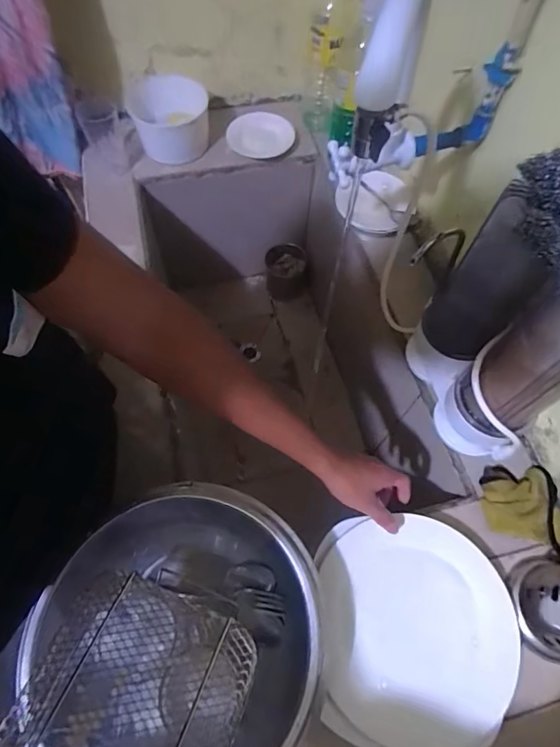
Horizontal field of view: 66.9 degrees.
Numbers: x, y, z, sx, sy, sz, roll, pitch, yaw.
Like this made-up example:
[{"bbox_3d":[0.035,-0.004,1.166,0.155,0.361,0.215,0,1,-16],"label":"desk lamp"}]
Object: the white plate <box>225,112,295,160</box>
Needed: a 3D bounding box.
[{"bbox_3d":[-0.043,-0.540,0.953,0.146,0.031,0.151,1,64,-1],"label":"white plate"}]

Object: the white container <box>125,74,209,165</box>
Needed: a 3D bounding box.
[{"bbox_3d":[-0.237,-0.553,0.920,0.160,0.105,0.152,-6,64,-4],"label":"white container"}]

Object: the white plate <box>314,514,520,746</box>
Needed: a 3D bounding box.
[{"bbox_3d":[0.168,0.310,0.520,0.233,0.019,0.242,1,64,-1],"label":"white plate"}]

